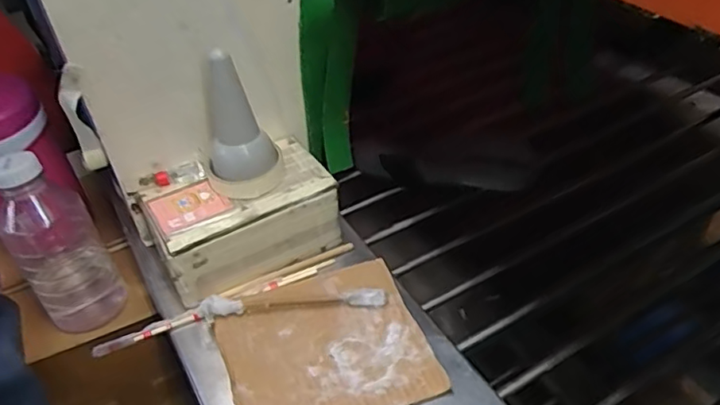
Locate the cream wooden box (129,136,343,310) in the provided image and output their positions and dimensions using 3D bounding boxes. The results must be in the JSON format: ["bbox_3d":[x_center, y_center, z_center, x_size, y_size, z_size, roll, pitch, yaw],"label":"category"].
[{"bbox_3d":[-0.138,0.012,0.652,0.197,0.086,0.134,-24,46,-22],"label":"cream wooden box"}]

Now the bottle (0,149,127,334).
[{"bbox_3d":[-0.348,0.050,0.667,0.081,0.229,0.077,-13,43,-11],"label":"bottle"}]

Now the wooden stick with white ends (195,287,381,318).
[{"bbox_3d":[-0.069,0.101,0.594,0.189,0.020,0.025,-5,42,-3],"label":"wooden stick with white ends"}]

